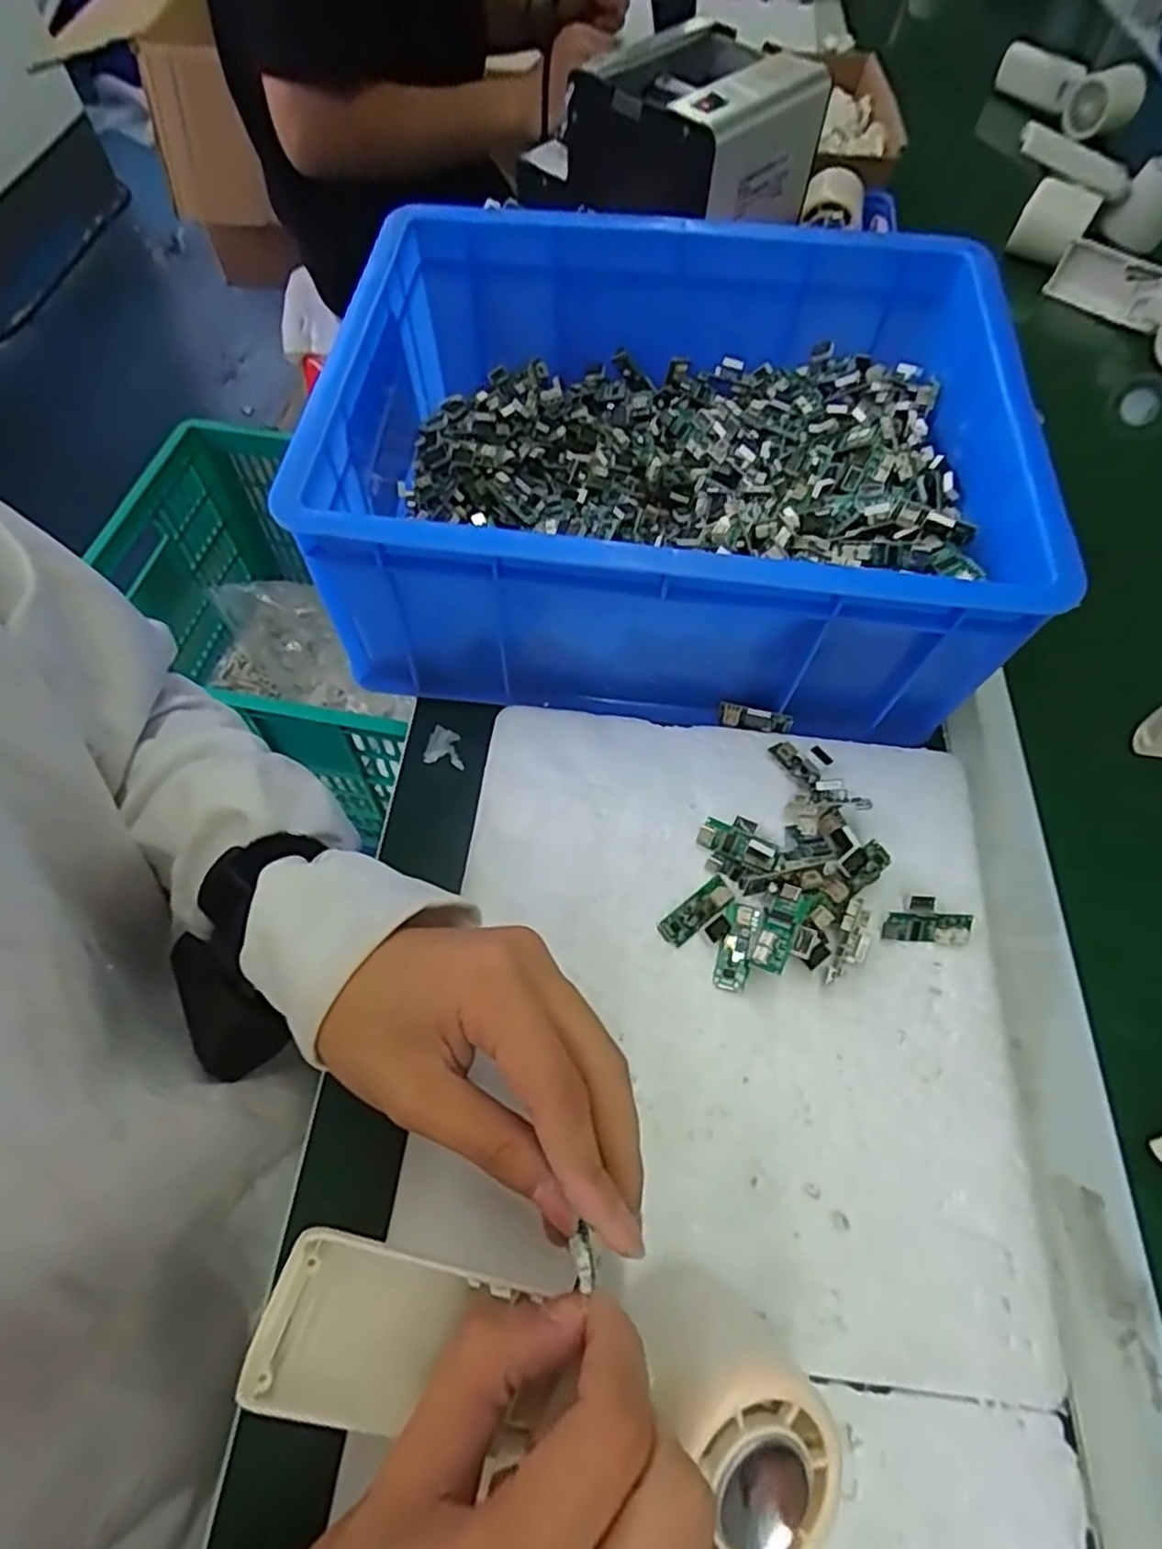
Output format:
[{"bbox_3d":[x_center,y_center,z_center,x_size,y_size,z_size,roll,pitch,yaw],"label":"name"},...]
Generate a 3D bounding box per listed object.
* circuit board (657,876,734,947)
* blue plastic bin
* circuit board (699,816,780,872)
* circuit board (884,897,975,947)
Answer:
[{"bbox_3d":[0.054,0.064,0.328,0.039,0.005,0.014,-35,67,-19],"label":"circuit board"},{"bbox_3d":[0.047,-0.169,0.392,0.327,0.125,0.252,6,61,2],"label":"blue plastic bin"},{"bbox_3d":[0.075,0.033,0.339,0.038,0.005,0.015,23,63,23],"label":"circuit board"},{"bbox_3d":[0.159,0.067,0.325,0.039,0.008,0.020,5,61,1],"label":"circuit board"}]

